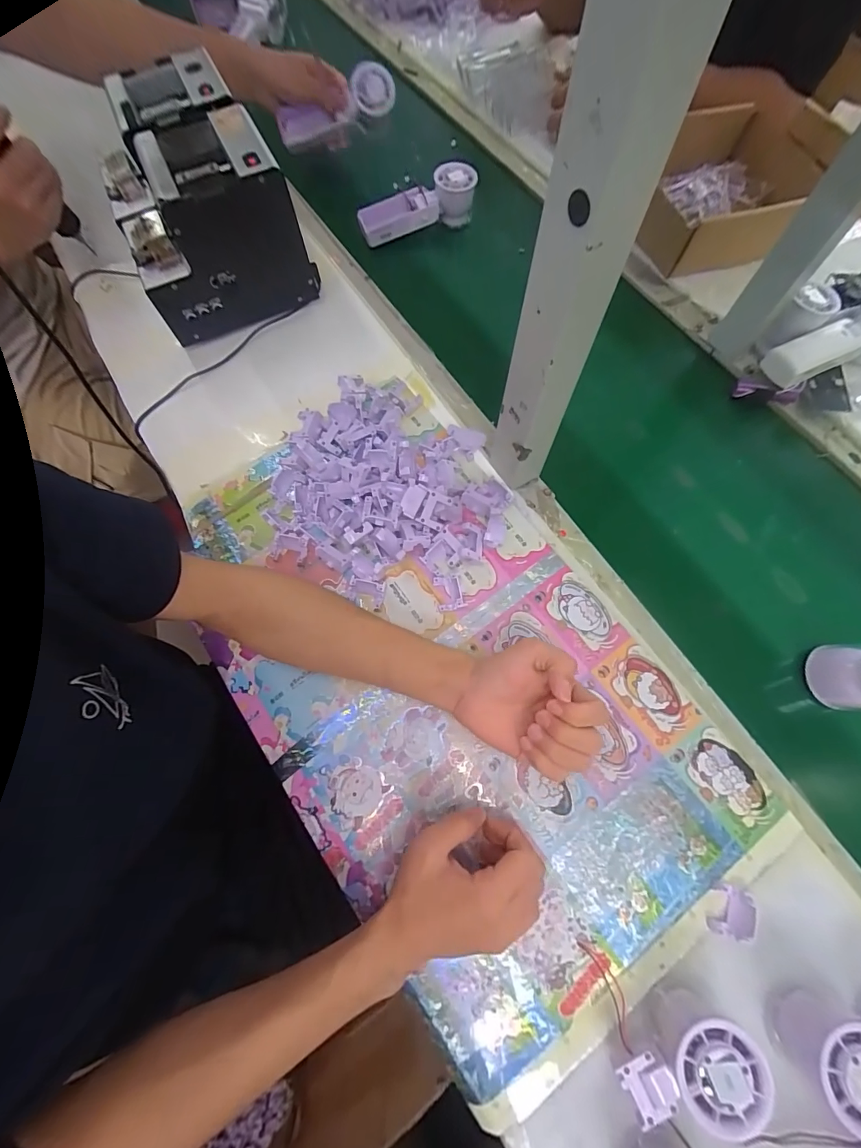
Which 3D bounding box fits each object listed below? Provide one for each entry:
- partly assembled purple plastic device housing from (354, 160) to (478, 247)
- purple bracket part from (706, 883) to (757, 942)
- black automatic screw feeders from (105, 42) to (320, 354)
[{"bbox_3d":[-0.018,-0.545,0.652,0.173,0.065,0.066,-14,71,9],"label":"partly assembled purple plastic device housing"},{"bbox_3d":[0.237,0.265,0.338,0.029,0.011,0.035,15,72,4],"label":"purple bracket part"},{"bbox_3d":[-0.290,-0.463,0.539,0.190,0.149,0.289,-25,73,-9],"label":"black automatic screw feeders"}]

